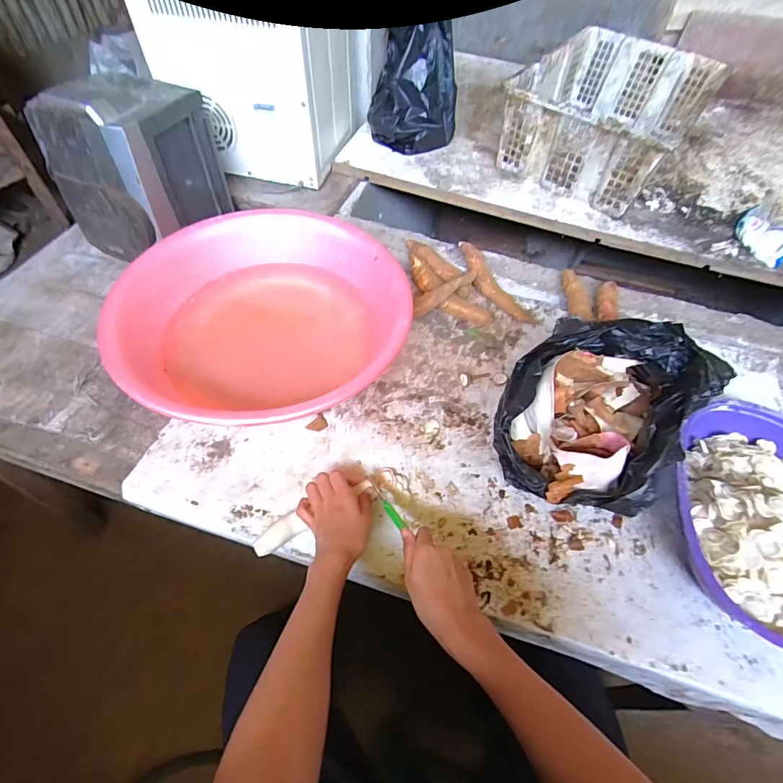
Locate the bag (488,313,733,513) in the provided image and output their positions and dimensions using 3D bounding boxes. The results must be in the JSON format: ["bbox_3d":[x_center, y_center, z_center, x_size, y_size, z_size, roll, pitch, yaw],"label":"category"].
[{"bbox_3d":[0.280,0.008,0.570,0.212,0.130,0.313,35,61,19],"label":"bag"}]

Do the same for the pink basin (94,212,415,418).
[{"bbox_3d":[-0.186,-0.106,0.663,0.410,0.137,0.373,1,56,-2],"label":"pink basin"}]

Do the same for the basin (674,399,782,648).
[{"bbox_3d":[0.449,0.148,0.510,0.218,0.091,0.297,6,56,1],"label":"basin"}]

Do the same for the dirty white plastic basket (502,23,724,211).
[{"bbox_3d":[0.481,-0.619,0.947,0.326,0.173,0.471,32,60,17],"label":"dirty white plastic basket"}]

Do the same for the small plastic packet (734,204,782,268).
[{"bbox_3d":[0.717,-0.300,0.813,0.047,0.071,0.125,-16,58,-13],"label":"small plastic packet"}]

